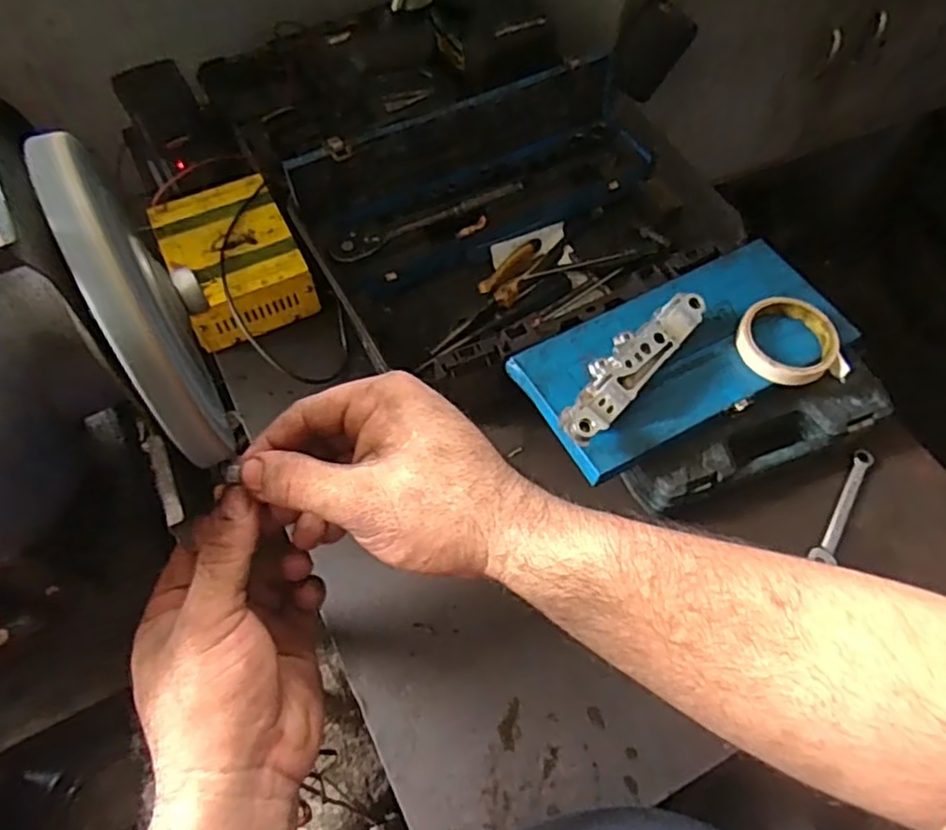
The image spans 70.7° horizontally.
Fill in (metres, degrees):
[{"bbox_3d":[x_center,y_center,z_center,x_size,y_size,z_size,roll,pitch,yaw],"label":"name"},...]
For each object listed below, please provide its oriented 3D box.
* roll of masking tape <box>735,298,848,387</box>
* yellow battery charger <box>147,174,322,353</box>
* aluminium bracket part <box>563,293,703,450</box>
[{"bbox_3d":[0.303,-0.071,0.646,0.092,0.027,0.090,-1,60,-1],"label":"roll of masking tape"},{"bbox_3d":[-0.271,-0.176,0.759,0.135,0.060,0.196,-24,63,-14],"label":"yellow battery charger"},{"bbox_3d":[0.142,-0.043,0.611,0.048,0.040,0.192,37,66,19],"label":"aluminium bracket part"}]

